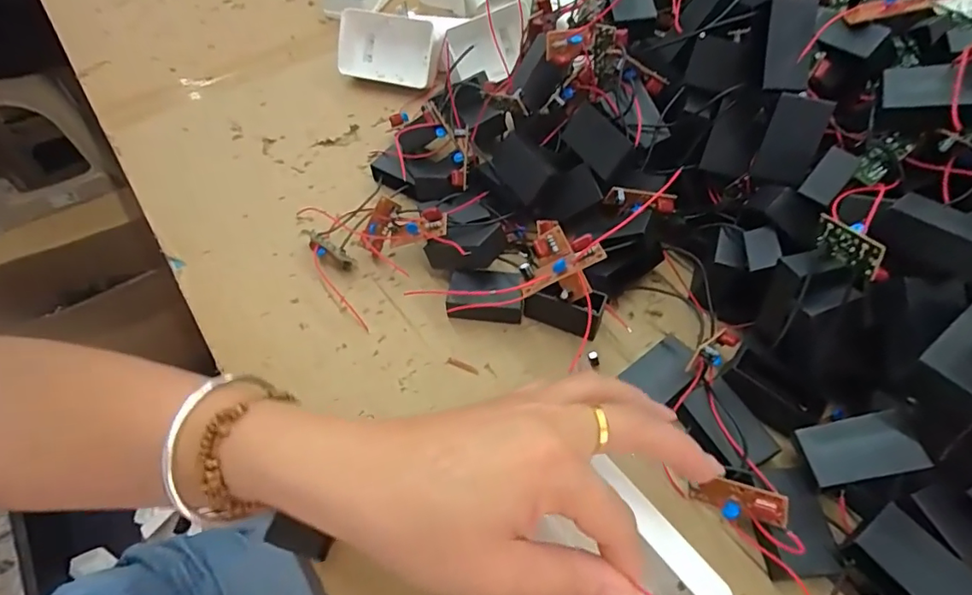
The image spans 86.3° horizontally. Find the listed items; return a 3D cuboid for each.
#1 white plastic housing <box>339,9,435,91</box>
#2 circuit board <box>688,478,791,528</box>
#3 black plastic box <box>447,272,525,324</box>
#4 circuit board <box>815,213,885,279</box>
[{"bbox_3d":[-0.089,-0.224,0.470,0.088,0.055,0.026,12,20,6],"label":"white plastic housing"},{"bbox_3d":[0.121,0.098,0.251,0.043,0.012,0.014,-3,49,43],"label":"circuit board"},{"bbox_3d":[0.000,-0.001,0.337,0.048,0.016,0.031,-1,55,1],"label":"black plastic box"},{"bbox_3d":[0.170,-0.025,0.244,0.005,0.015,0.040,-6,30,0],"label":"circuit board"}]

